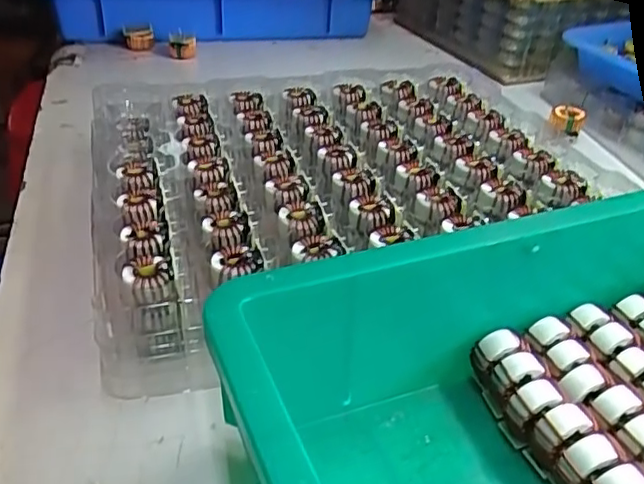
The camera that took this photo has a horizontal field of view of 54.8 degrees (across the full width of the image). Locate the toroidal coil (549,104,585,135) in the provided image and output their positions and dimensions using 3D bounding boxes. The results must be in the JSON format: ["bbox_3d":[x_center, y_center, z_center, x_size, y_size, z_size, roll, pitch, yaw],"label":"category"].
[{"bbox_3d":[0.205,-0.101,0.520,0.025,0.023,0.026,2,36,-1],"label":"toroidal coil"}]

